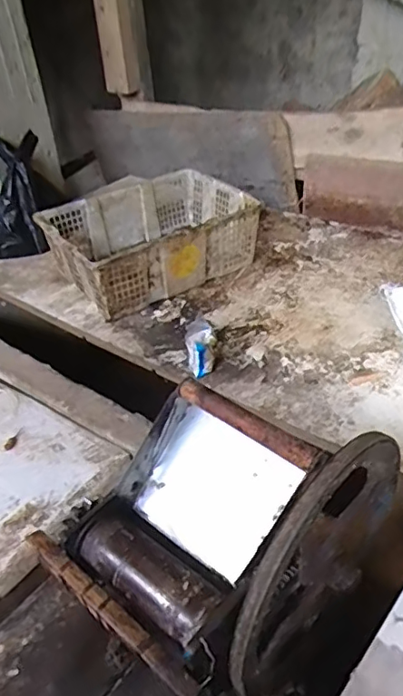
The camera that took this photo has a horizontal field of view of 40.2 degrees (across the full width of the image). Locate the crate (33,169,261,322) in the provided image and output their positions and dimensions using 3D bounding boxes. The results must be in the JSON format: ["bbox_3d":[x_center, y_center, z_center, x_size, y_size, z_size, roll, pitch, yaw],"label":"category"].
[{"bbox_3d":[-0.129,-0.275,1.404,0.473,0.178,0.349,-26,42,-25],"label":"crate"}]

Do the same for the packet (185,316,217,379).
[{"bbox_3d":[-0.002,-0.012,1.114,0.059,0.046,0.166,-6,37,0],"label":"packet"}]

